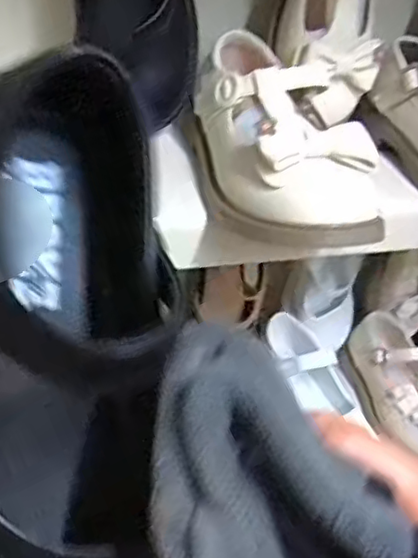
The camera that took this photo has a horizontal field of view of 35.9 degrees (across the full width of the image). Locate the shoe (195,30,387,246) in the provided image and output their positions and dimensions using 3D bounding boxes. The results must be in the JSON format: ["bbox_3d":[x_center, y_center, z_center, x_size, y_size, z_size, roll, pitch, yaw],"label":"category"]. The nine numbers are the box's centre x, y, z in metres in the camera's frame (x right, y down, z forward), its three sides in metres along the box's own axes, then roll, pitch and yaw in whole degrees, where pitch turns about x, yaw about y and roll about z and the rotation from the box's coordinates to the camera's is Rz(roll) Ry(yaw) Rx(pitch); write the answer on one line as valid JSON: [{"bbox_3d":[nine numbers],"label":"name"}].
[{"bbox_3d":[0.045,-0.103,0.438,0.089,0.062,0.207,0,36,-11],"label":"shoe"}]

